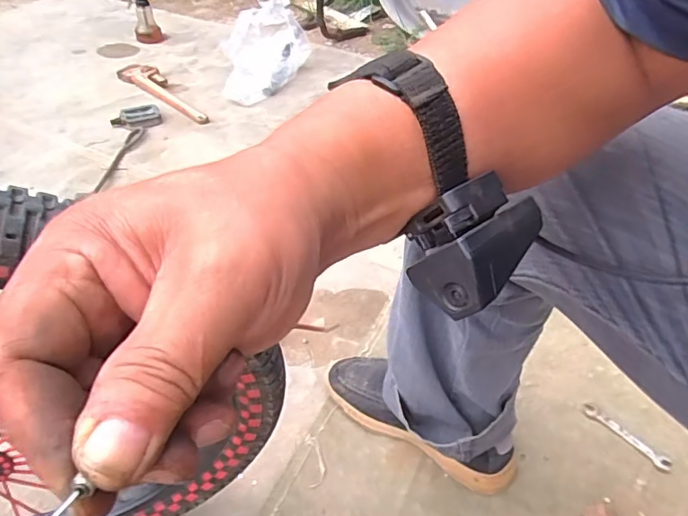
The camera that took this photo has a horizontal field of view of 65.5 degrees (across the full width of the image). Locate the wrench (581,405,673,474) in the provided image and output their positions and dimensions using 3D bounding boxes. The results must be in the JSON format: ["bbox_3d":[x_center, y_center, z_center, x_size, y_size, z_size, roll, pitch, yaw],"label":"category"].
[{"bbox_3d":[0.381,0.242,0.726,0.022,0.006,0.122,-29,51,-28],"label":"wrench"}]

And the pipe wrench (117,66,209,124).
[{"bbox_3d":[-0.497,-0.472,1.483,0.416,0.029,0.090,34,52,30],"label":"pipe wrench"}]

